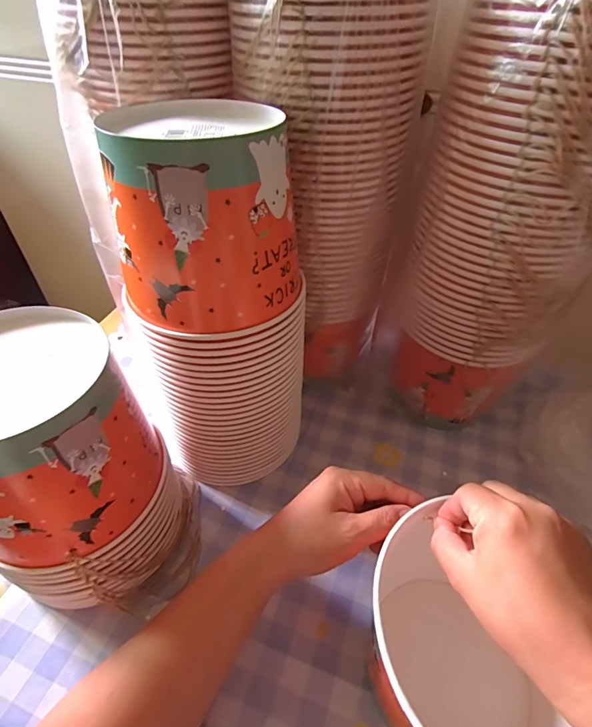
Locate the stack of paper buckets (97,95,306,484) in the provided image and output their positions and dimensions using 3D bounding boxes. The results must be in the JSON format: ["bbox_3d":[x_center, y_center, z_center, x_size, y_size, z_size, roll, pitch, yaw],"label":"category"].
[{"bbox_3d":[-0.066,-0.037,0.369,0.144,0.338,0.128,2,44,1],"label":"stack of paper buckets"}]

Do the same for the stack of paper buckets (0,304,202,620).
[{"bbox_3d":[-0.181,0.091,0.333,0.155,0.229,0.143,1,44,0],"label":"stack of paper buckets"}]

